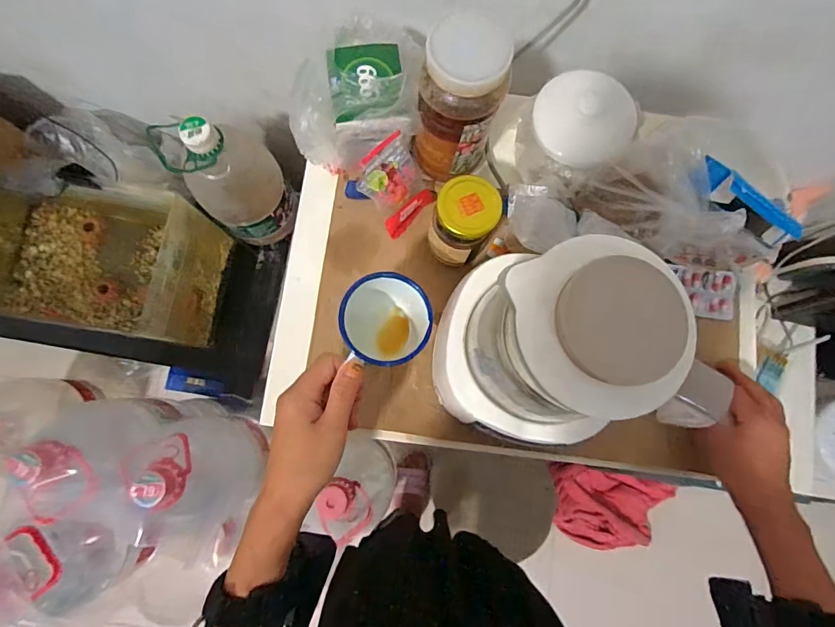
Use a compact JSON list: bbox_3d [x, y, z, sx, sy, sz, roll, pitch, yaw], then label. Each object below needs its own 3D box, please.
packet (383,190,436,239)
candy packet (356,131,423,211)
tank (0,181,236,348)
[{"bbox_3d":[-0.006,-0.116,0.486,0.016,0.033,0.071,45,82,6],"label":"packet"},{"bbox_3d":[-0.027,-0.142,0.453,0.064,0.016,0.061,-47,124,-4],"label":"candy packet"},{"bbox_3d":[-0.615,-0.103,0.803,0.430,0.204,0.242,10,80,0],"label":"tank"}]

